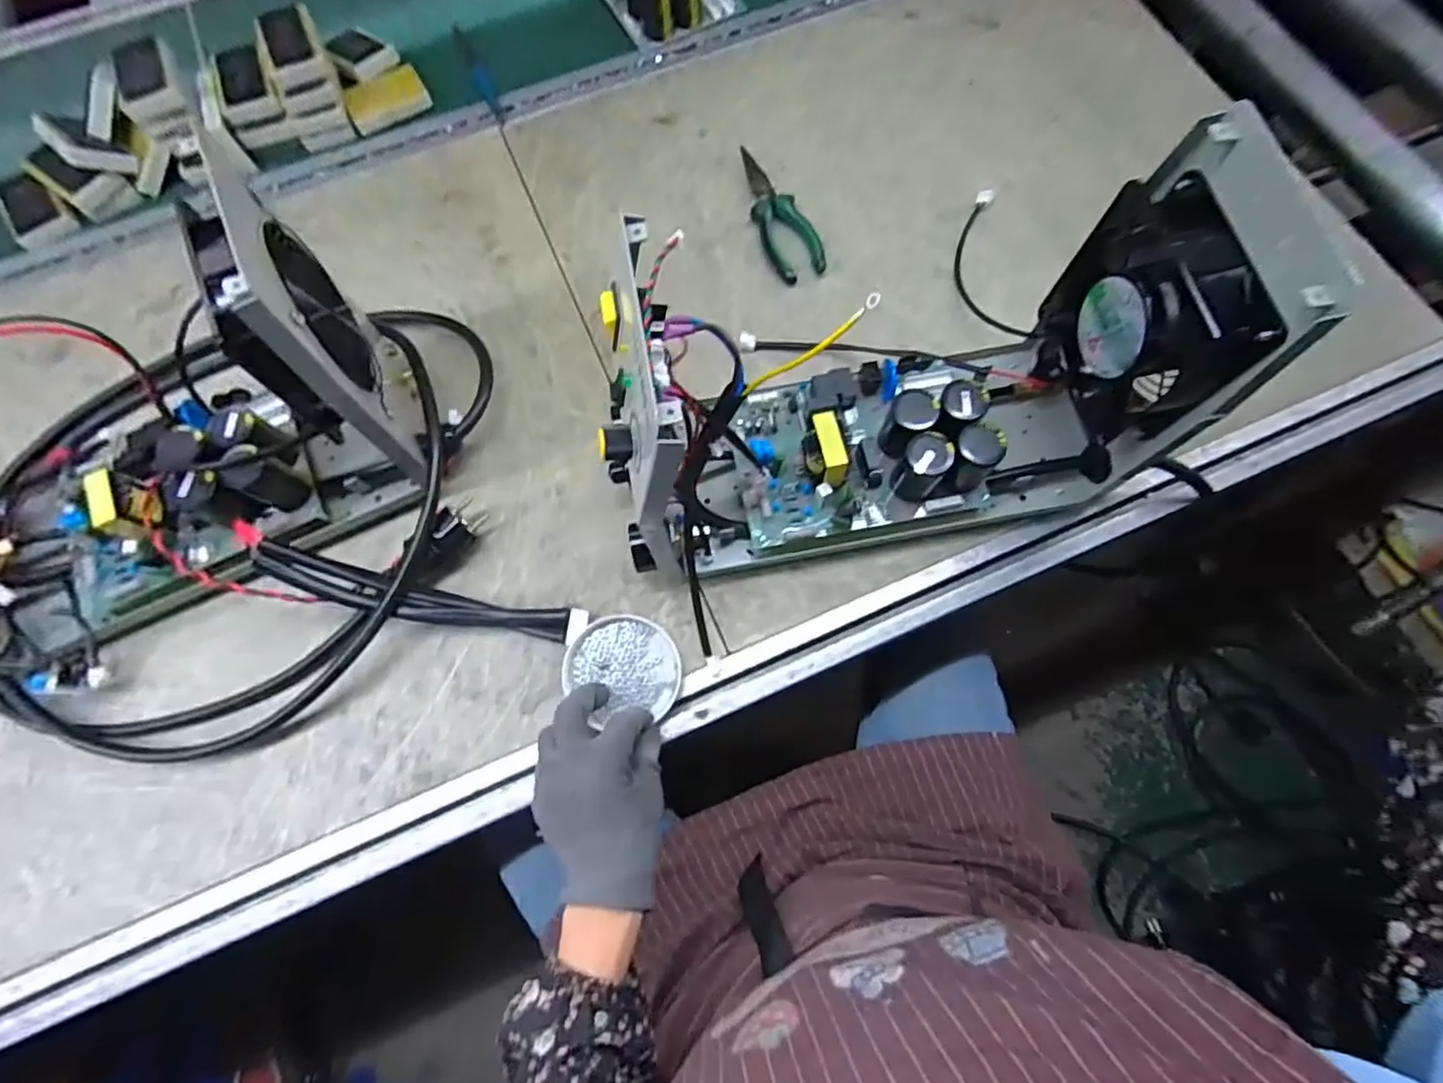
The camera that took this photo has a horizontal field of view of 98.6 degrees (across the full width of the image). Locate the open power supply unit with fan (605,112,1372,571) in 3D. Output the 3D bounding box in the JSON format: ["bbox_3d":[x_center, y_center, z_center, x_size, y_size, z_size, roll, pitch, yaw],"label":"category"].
[{"bbox_3d":[0.124,-0.100,0.421,0.345,0.239,0.149,-10,74,-3],"label":"open power supply unit with fan"}]

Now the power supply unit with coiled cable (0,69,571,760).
[{"bbox_3d":[-0.375,-0.041,0.414,0.437,0.230,0.333,-18,74,-5],"label":"power supply unit with coiled cable"}]

